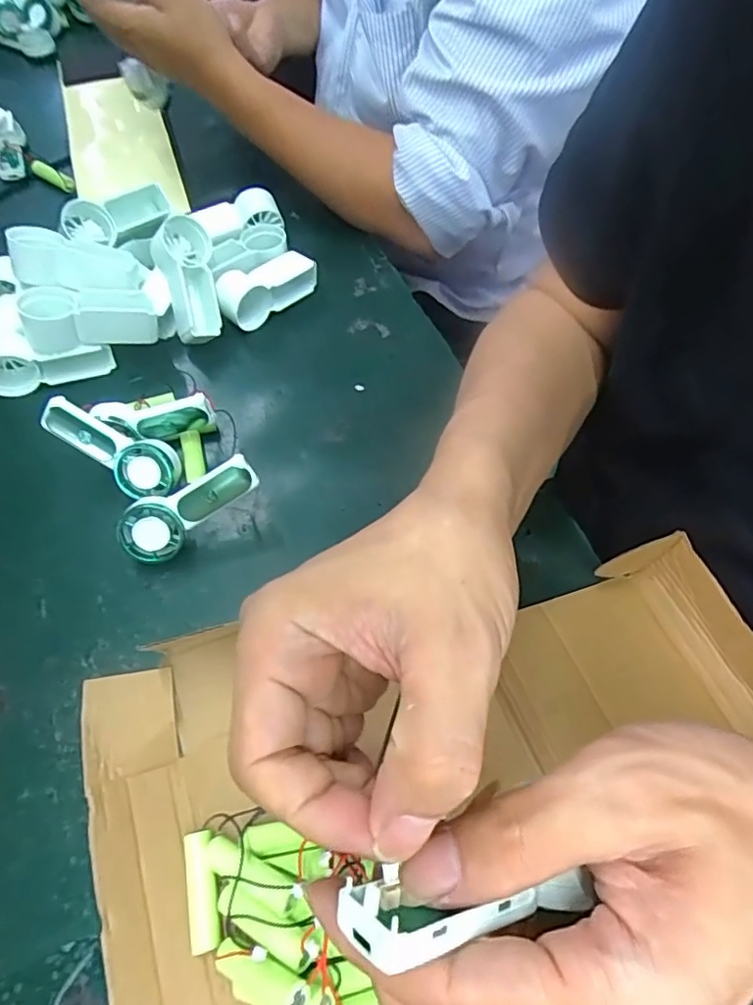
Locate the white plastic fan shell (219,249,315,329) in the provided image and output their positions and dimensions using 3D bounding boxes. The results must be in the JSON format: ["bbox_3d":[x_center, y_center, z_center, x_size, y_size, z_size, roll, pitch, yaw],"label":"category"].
[{"bbox_3d":[-0.089,-0.181,0.484,0.089,0.037,0.033,-36,65,-19],"label":"white plastic fan shell"}]

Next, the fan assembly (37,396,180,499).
[{"bbox_3d":[-0.175,-0.039,0.383,0.092,0.025,0.033,31,106,-6],"label":"fan assembly"}]

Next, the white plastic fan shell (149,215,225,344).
[{"bbox_3d":[-0.151,-0.176,0.459,0.046,0.026,0.100,-13,86,-7],"label":"white plastic fan shell"}]

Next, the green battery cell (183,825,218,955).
[{"bbox_3d":[-0.084,0.185,0.274,0.016,0.014,0.048,-10,60,-5],"label":"green battery cell"}]

